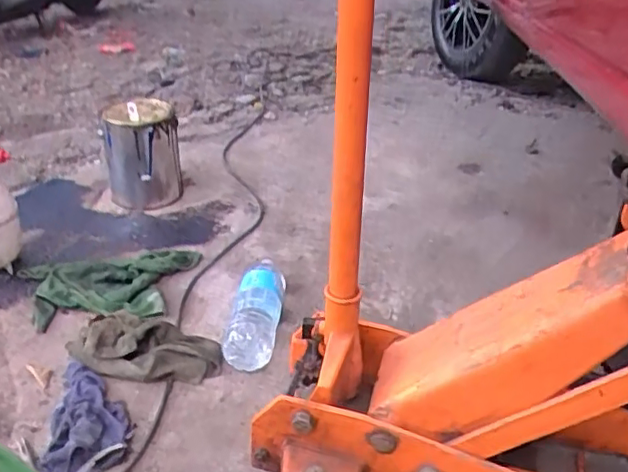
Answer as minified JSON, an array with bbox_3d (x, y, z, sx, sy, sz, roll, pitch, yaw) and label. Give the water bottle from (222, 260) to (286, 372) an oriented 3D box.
[{"bbox_3d":[-0.096,0.130,1.037,0.083,0.077,0.233,3,32,1],"label":"water bottle"}]

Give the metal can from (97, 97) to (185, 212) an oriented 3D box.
[{"bbox_3d":[-0.386,-0.176,1.379,0.155,0.237,0.155,2,32,-1],"label":"metal can"}]

